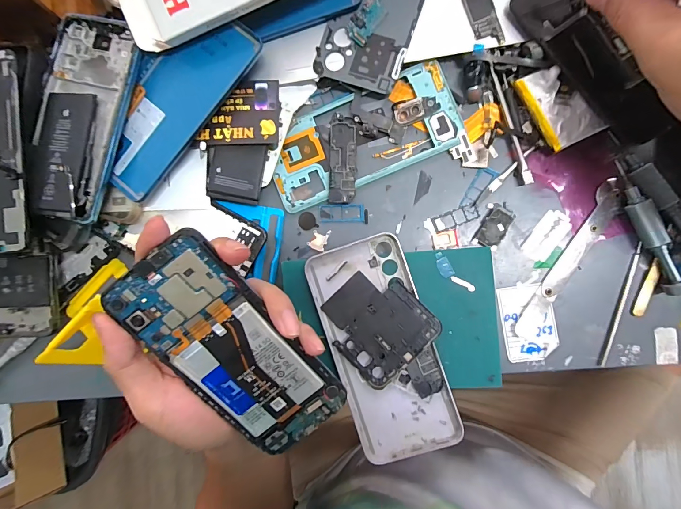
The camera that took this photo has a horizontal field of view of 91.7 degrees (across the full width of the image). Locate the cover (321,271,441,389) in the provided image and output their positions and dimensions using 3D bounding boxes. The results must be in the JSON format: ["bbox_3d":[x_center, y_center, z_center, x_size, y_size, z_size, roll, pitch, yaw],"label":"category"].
[{"bbox_3d":[0.028,0.054,0.258,0.071,0.008,0.076,-44,84,3],"label":"cover"}]

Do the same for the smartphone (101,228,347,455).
[{"bbox_3d":[-0.068,0.065,0.216,0.070,0.004,0.160,-39,106,1],"label":"smartphone"}]

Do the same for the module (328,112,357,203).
[{"bbox_3d":[0.002,-0.081,0.279,0.022,0.009,0.075,1,88,6],"label":"module"}]

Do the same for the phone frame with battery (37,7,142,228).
[{"bbox_3d":[-0.206,-0.109,0.263,0.070,0.012,0.159,12,85,0],"label":"phone frame with battery"}]

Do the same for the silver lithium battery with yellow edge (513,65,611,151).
[{"bbox_3d":[0.168,-0.115,0.255,0.038,0.008,0.063,-26,86,5],"label":"silver lithium battery with yellow edge"}]

